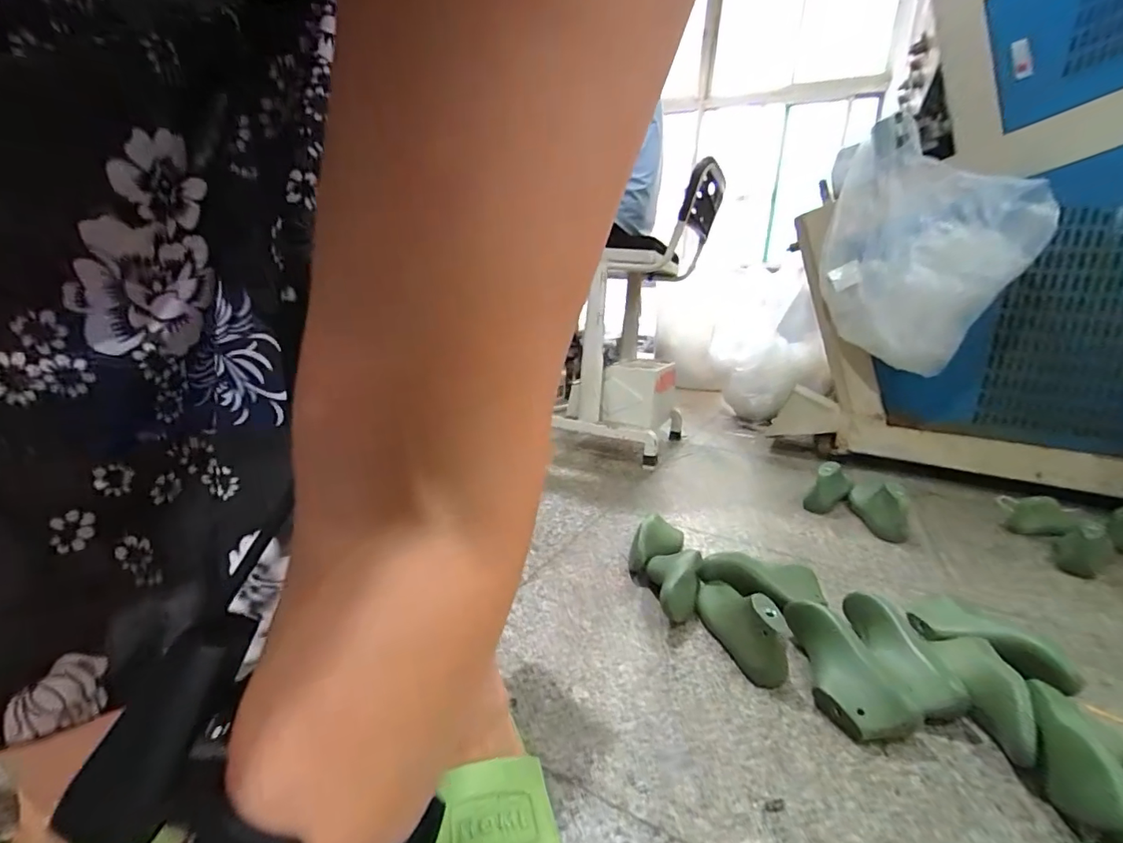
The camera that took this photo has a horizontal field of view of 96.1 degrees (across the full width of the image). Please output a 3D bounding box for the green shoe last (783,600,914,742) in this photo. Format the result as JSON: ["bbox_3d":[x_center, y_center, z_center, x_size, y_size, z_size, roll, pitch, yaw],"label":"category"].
[{"bbox_3d":[0.335,0.293,0.614,0.072,0.056,0.191,7,14,9],"label":"green shoe last"}]

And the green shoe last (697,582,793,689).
[{"bbox_3d":[0.232,0.257,0.669,0.050,0.082,0.185,3,14,-7],"label":"green shoe last"}]

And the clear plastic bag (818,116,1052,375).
[{"bbox_3d":[0.941,-0.465,1.321,0.466,0.615,0.279,10,16,24],"label":"clear plastic bag"}]

